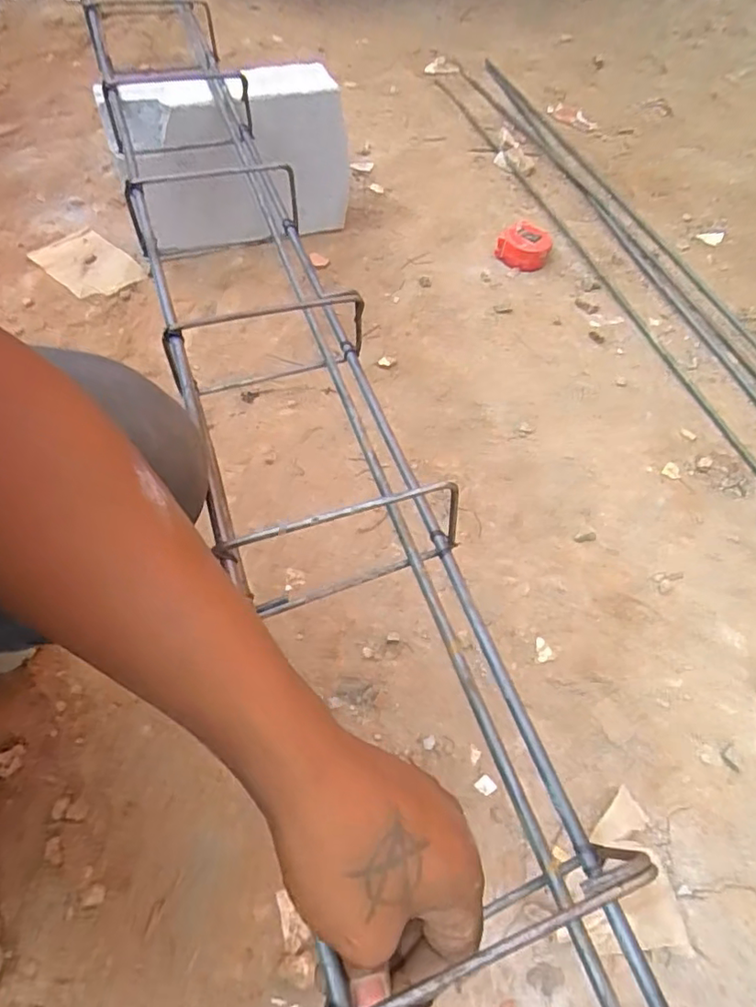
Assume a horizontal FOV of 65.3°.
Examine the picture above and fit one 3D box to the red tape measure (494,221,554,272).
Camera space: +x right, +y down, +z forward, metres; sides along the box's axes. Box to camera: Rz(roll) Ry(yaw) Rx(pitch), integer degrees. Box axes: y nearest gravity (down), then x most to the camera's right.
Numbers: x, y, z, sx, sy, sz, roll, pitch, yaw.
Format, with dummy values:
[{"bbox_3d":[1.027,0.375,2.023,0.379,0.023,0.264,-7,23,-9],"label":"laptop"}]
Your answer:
[{"bbox_3d":[0.212,-0.375,0.860,0.074,0.037,0.064,14,57,6],"label":"red tape measure"}]

